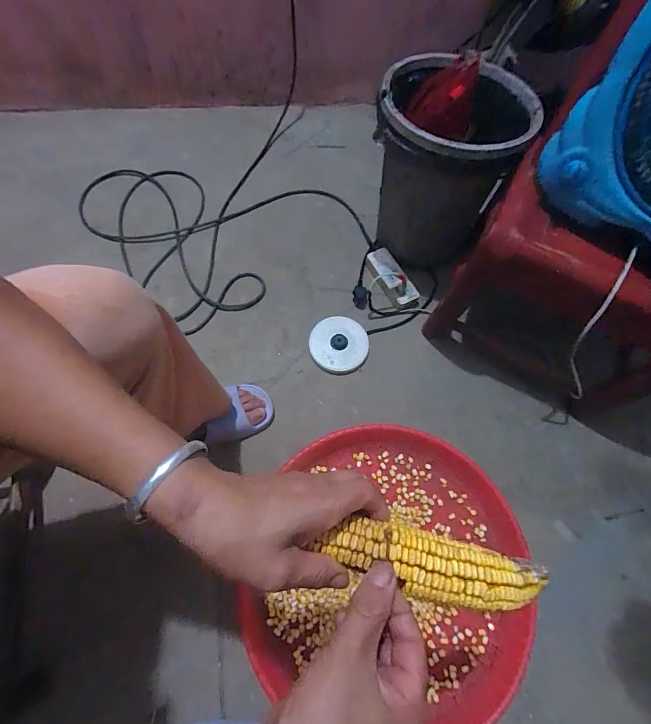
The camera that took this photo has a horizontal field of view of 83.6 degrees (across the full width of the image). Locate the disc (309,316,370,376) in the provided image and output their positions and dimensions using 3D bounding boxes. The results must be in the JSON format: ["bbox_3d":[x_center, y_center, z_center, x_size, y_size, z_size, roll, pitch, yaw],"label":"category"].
[{"bbox_3d":[0.030,-0.038,0.782,0.123,0.024,0.129,1,69,-2],"label":"disc"}]

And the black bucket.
[{"bbox_3d":[0.226,-0.397,0.763,0.254,0.323,0.261,1,68,-2],"label":"black bucket"}]

